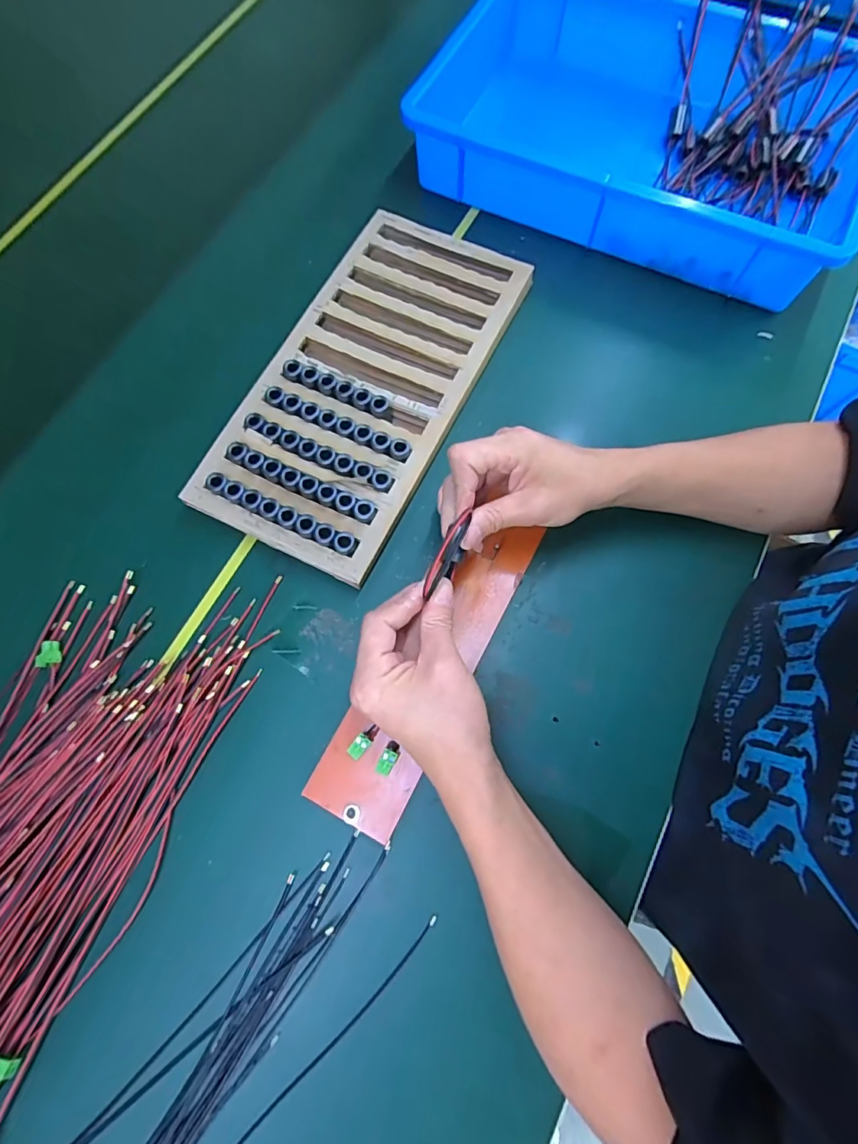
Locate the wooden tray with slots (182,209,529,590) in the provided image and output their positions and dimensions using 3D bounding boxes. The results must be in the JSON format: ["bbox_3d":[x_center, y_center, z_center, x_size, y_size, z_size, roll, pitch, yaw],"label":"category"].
[{"bbox_3d":[-0.054,-0.176,0.460,0.173,0.036,0.352,26,75,8],"label":"wooden tray with slots"}]

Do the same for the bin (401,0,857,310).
[{"bbox_3d":[0.226,-0.452,0.513,0.428,0.091,0.276,24,75,7],"label":"bin"}]

